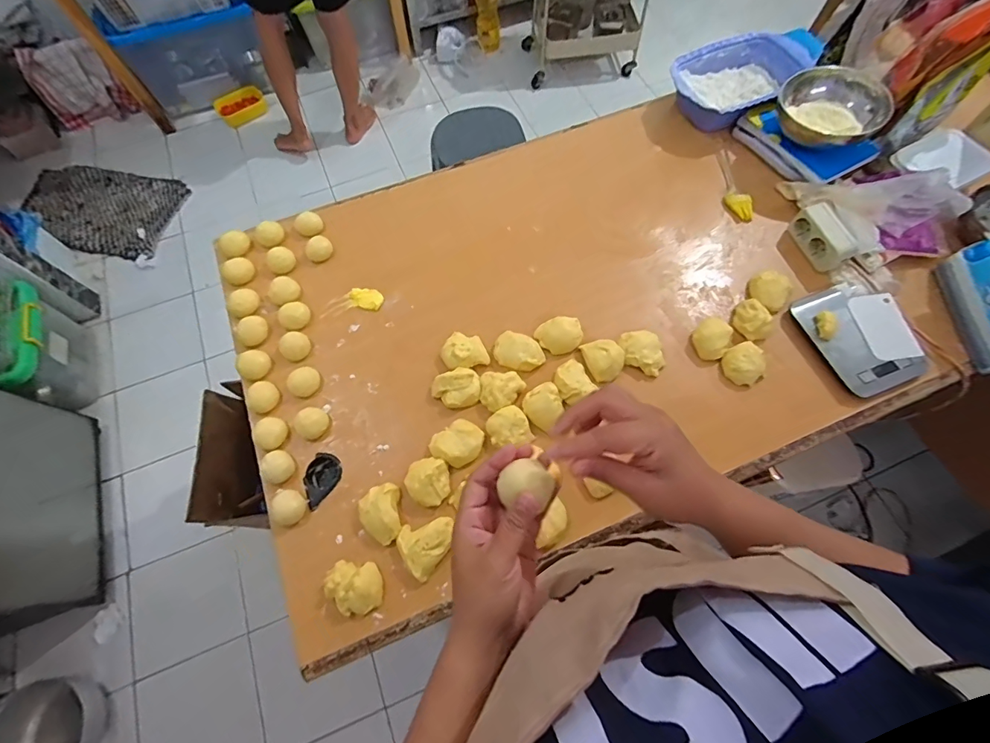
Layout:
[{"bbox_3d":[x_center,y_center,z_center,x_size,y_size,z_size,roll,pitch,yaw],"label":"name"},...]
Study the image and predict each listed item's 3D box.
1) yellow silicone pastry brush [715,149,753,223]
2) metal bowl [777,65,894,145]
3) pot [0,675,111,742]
[{"bbox_3d":[0.439,-0.353,0.823,0.037,0.023,0.165,-5,68,-1],"label":"yellow silicone pastry brush"},{"bbox_3d":[0.599,-0.471,0.792,0.169,0.053,0.169,0,68,1],"label":"metal bowl"},{"bbox_3d":[-1.043,0.858,1.045,0.192,0.137,0.247,-23,69,-8],"label":"pot"}]

